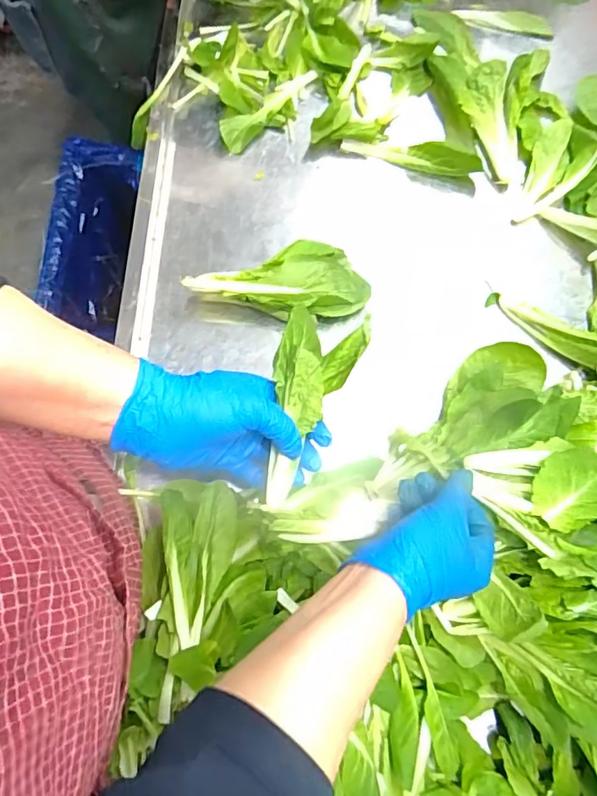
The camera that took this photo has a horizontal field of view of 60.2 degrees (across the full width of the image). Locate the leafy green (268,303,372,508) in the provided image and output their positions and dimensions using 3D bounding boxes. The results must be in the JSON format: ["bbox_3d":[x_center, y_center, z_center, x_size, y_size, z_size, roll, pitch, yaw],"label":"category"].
[{"bbox_3d":[0.005,0.009,0.404,0.064,0.053,0.155,15,88,5],"label":"leafy green"}]

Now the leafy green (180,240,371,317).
[{"bbox_3d":[-0.019,-0.122,0.544,0.180,0.051,0.063,3,77,3],"label":"leafy green"}]

